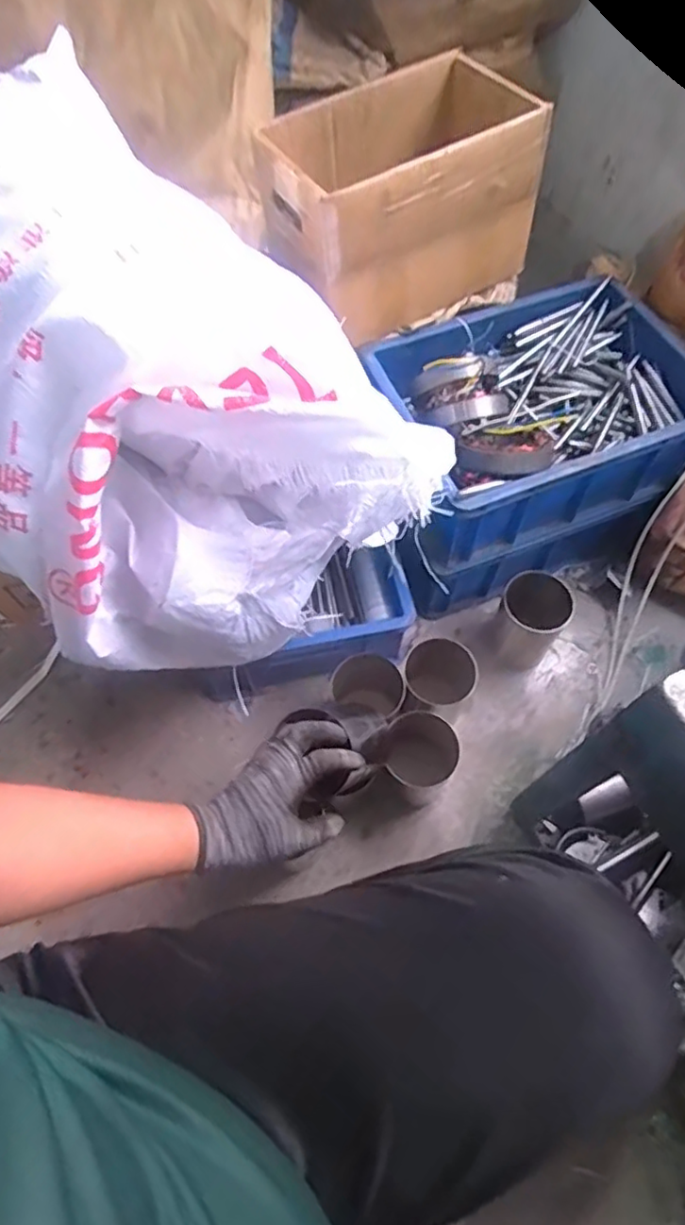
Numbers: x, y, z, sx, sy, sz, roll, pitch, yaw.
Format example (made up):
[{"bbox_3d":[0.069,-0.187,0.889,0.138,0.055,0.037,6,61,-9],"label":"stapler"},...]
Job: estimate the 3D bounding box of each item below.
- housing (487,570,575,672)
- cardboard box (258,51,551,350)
[{"bbox_3d":[0.267,0.016,0.898,0.100,0.141,0.090,31,67,15],"label":"housing"},{"bbox_3d":[0.066,-0.532,0.832,0.325,0.205,0.213,-27,66,-13],"label":"cardboard box"}]

